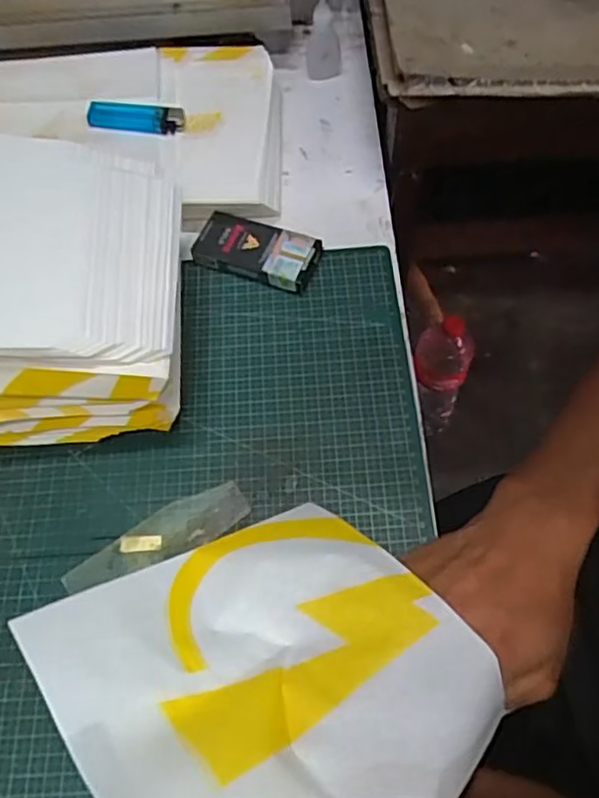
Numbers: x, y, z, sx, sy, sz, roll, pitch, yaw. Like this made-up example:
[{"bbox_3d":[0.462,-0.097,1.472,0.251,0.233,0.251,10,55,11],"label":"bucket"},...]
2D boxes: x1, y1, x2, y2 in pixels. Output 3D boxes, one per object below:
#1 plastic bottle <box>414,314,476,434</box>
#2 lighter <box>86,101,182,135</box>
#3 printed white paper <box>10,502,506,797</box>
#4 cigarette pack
[{"bbox_3d":[0.219,-0.036,1.007,0.080,0.313,0.074,1,62,4],"label":"plastic bottle"},{"bbox_3d":[-0.140,-0.241,0.540,0.080,0.016,0.024,2,62,5],"label":"lighter"},{"bbox_3d":[-0.012,0.122,0.279,0.163,0.023,0.164,-23,47,-32],"label":"printed white paper"},{"bbox_3d":[-0.035,-0.119,0.507,0.099,0.019,0.047,19,66,12],"label":"cigarette pack"}]

